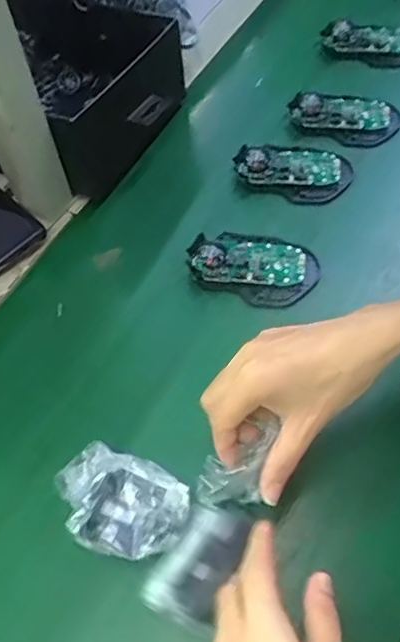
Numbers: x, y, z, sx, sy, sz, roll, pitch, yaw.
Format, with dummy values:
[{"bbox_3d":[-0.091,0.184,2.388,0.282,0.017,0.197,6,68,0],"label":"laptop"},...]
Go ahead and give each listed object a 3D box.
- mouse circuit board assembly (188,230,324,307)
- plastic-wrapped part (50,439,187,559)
[{"bbox_3d":[0.048,-0.051,0.512,0.109,0.034,0.067,17,59,15],"label":"mouse circuit board assembly"},{"bbox_3d":[-0.055,0.119,0.387,0.093,0.030,0.065,17,59,15],"label":"plastic-wrapped part"}]

